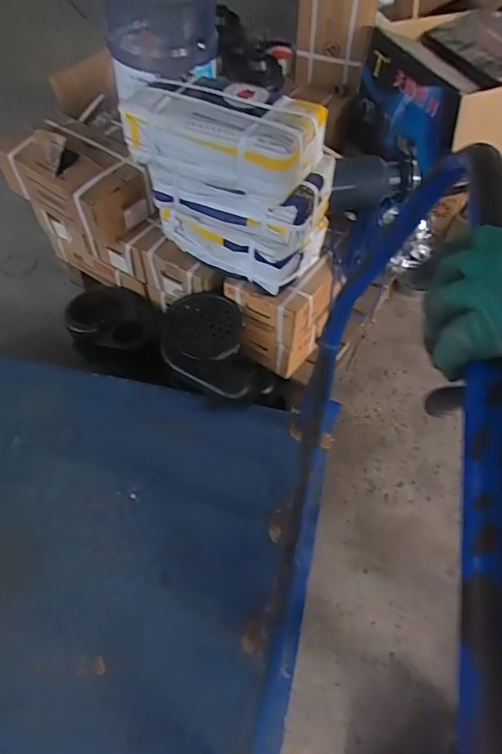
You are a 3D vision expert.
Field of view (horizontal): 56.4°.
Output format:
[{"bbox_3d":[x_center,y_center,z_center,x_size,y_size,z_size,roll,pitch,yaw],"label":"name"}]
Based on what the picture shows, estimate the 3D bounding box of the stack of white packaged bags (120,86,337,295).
[{"bbox_3d":[-0.032,-0.435,1.033,0.402,0.318,0.220,26,59,16],"label":"stack of white packaged bags"}]

